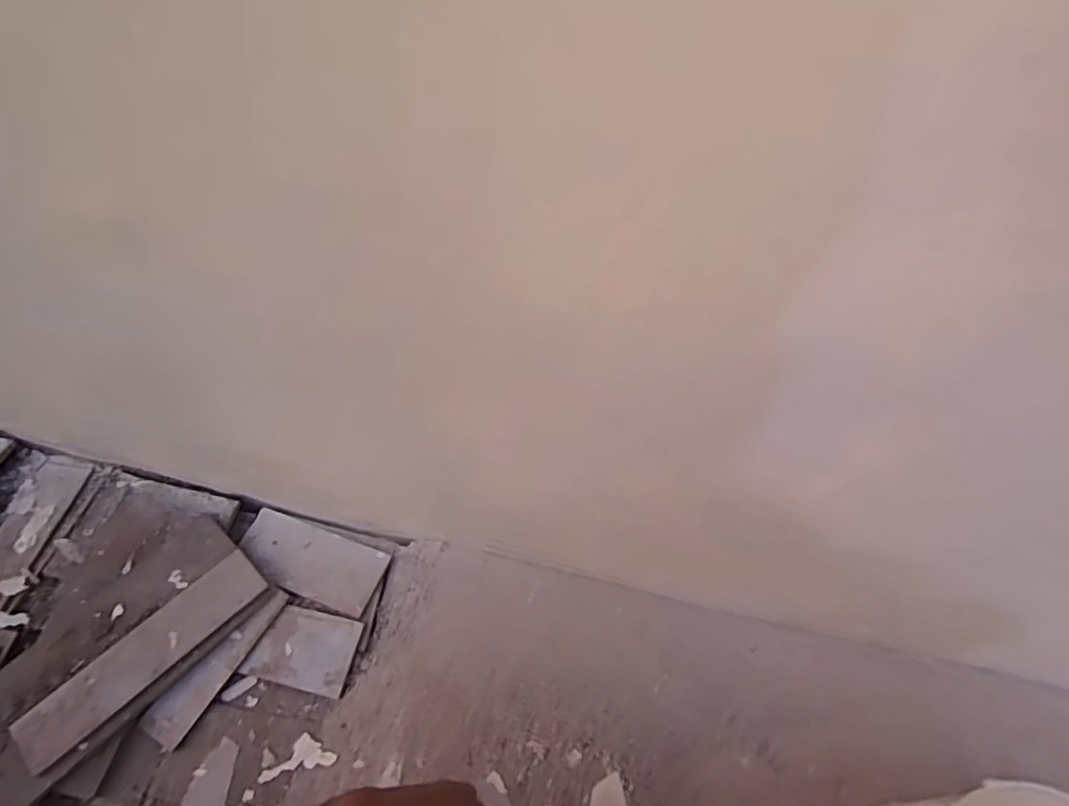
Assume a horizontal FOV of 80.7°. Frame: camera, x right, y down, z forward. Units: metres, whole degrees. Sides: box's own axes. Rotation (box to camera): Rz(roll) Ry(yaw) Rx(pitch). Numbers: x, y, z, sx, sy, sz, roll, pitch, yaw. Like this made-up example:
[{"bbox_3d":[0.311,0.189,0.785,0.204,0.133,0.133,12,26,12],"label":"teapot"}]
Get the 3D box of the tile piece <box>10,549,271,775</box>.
[{"bbox_3d":[-0.448,0.291,0.729,0.071,0.011,0.277,42,66,16],"label":"tile piece"}]

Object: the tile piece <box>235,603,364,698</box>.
[{"bbox_3d":[-0.275,0.294,0.755,0.121,0.007,0.085,10,64,10],"label":"tile piece"}]

